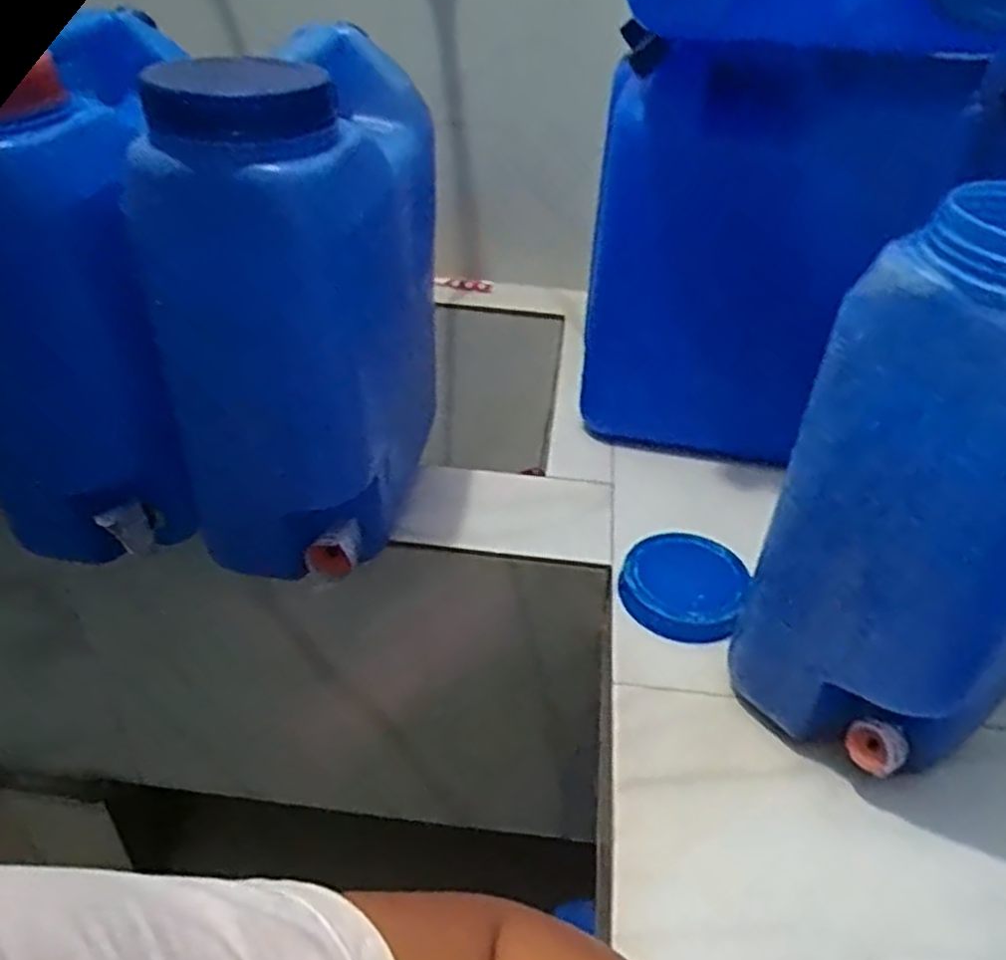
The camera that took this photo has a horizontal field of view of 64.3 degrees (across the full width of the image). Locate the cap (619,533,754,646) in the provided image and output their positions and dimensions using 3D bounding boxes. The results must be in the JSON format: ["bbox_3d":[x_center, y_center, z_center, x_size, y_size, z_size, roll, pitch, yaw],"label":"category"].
[{"bbox_3d":[0.168,0.098,0.745,0.110,0.029,0.110,2,39,-1],"label":"cap"}]

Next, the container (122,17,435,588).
[{"bbox_3d":[-0.163,-0.161,0.711,0.162,0.389,0.293,7,39,6],"label":"container"}]

